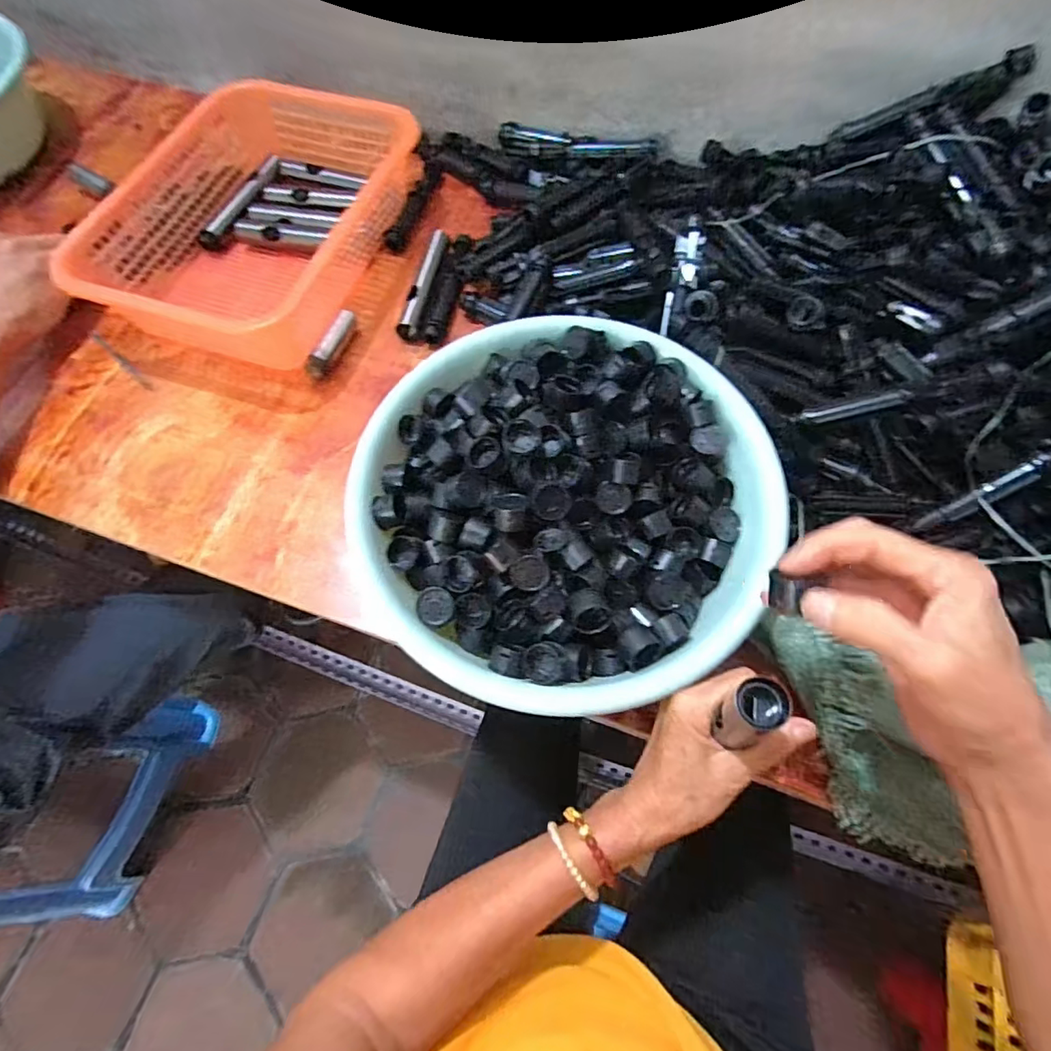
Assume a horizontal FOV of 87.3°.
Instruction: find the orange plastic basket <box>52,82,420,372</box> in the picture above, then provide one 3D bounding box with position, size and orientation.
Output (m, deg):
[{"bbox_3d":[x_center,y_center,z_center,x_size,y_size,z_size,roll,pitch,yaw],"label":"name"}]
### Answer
[{"bbox_3d":[-0.277,-0.318,0.587,0.229,0.093,0.323,19,67,10],"label":"orange plastic basket"}]

